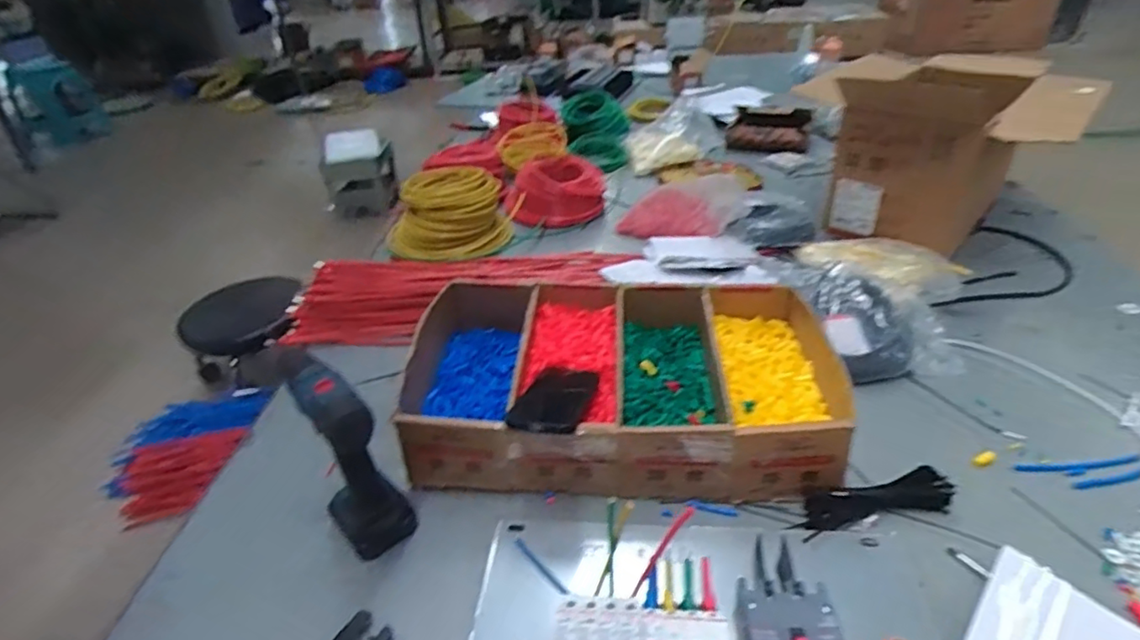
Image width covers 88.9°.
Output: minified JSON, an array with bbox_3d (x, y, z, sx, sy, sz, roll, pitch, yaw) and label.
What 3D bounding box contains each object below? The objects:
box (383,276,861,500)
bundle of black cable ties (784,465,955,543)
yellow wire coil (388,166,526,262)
[{"bbox_3d":[0.069,0.075,0.765,0.516,0.104,0.304,0,34,3],"label":"box"},{"bbox_3d":[0.330,0.203,0.641,0.182,0.029,0.045,-10,35,-11],"label":"bundle of black cable ties"},{"bbox_3d":[-0.249,-0.241,1.250,0.282,0.116,0.258,-9,35,-10],"label":"yellow wire coil"}]

